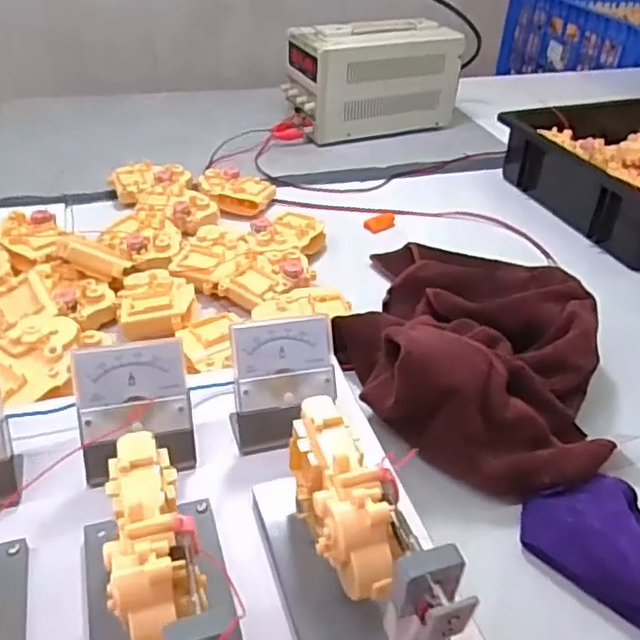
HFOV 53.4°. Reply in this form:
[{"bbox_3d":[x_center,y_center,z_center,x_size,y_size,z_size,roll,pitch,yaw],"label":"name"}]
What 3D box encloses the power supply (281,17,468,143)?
[{"bbox_3d":[0.085,-0.382,1.022,0.267,0.160,0.103,-12,39,-20],"label":"power supply"}]

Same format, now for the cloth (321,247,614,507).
[{"bbox_3d":[0.133,-0.003,0.577,0.213,0.088,0.330,6,37,3],"label":"cloth"}]

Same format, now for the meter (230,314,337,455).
[{"bbox_3d":[-0.023,0.040,0.403,0.065,0.073,0.042,-7,38,-14],"label":"meter"}]

